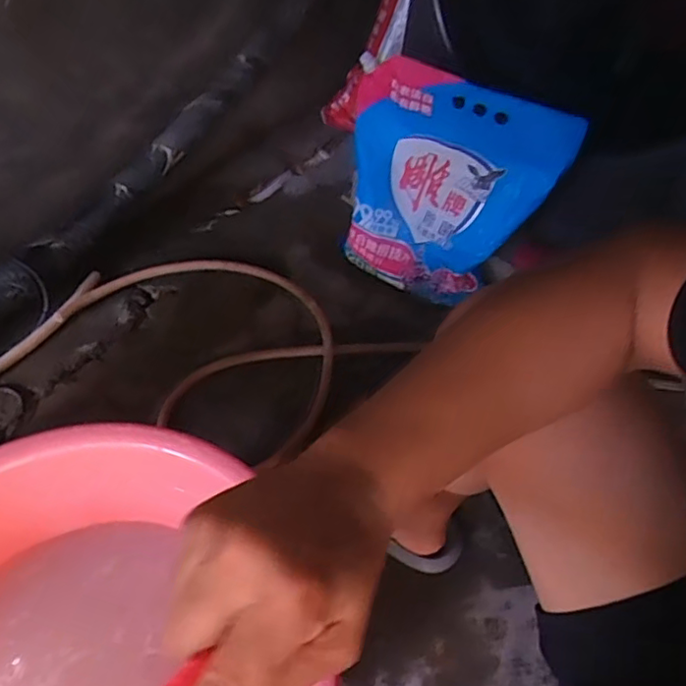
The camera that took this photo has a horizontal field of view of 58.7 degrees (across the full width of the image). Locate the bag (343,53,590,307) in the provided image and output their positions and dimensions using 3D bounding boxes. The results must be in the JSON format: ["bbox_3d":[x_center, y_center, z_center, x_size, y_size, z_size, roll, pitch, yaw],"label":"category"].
[{"bbox_3d":[0.171,-0.255,1.074,0.350,0.406,0.106,23,54,11],"label":"bag"}]

